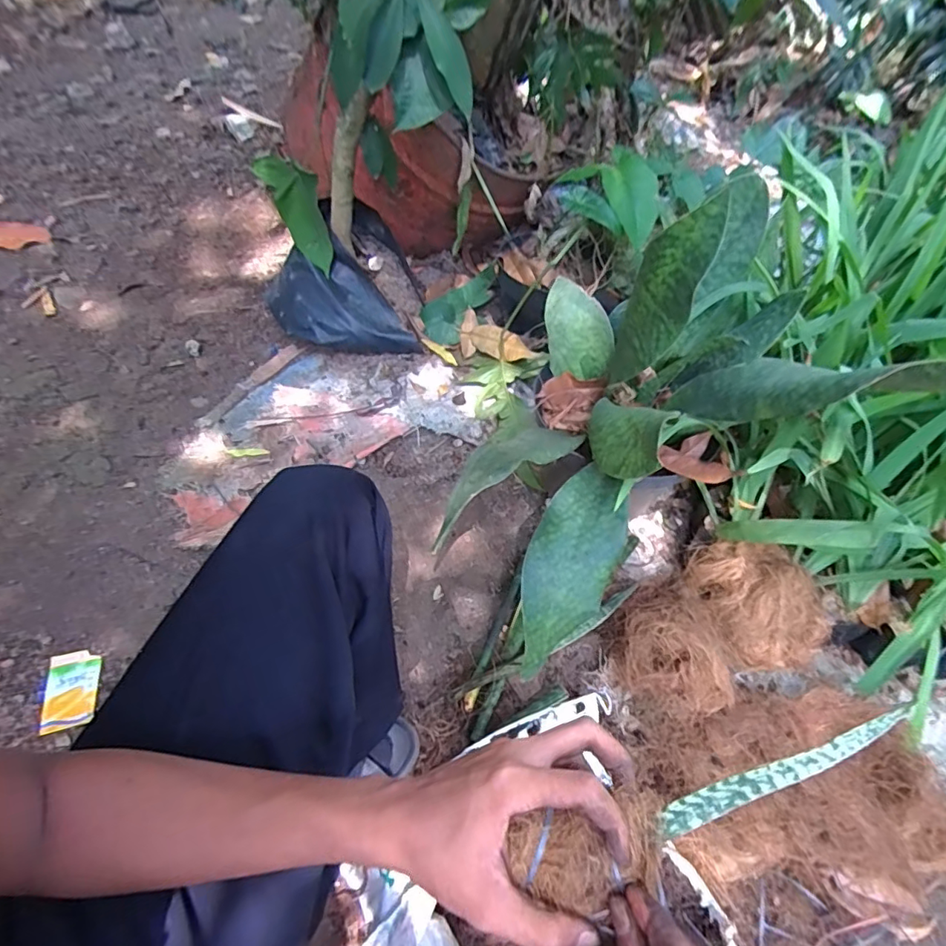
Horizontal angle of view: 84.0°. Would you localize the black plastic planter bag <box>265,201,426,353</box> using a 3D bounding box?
[{"bbox_3d":[-0.269,-0.382,1.074,0.313,0.178,0.227,1,54,-5],"label":"black plastic planter bag"}]

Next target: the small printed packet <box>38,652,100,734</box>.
[{"bbox_3d":[-0.521,0.281,0.682,0.059,0.010,0.096,-9,55,-12],"label":"small printed packet"}]

